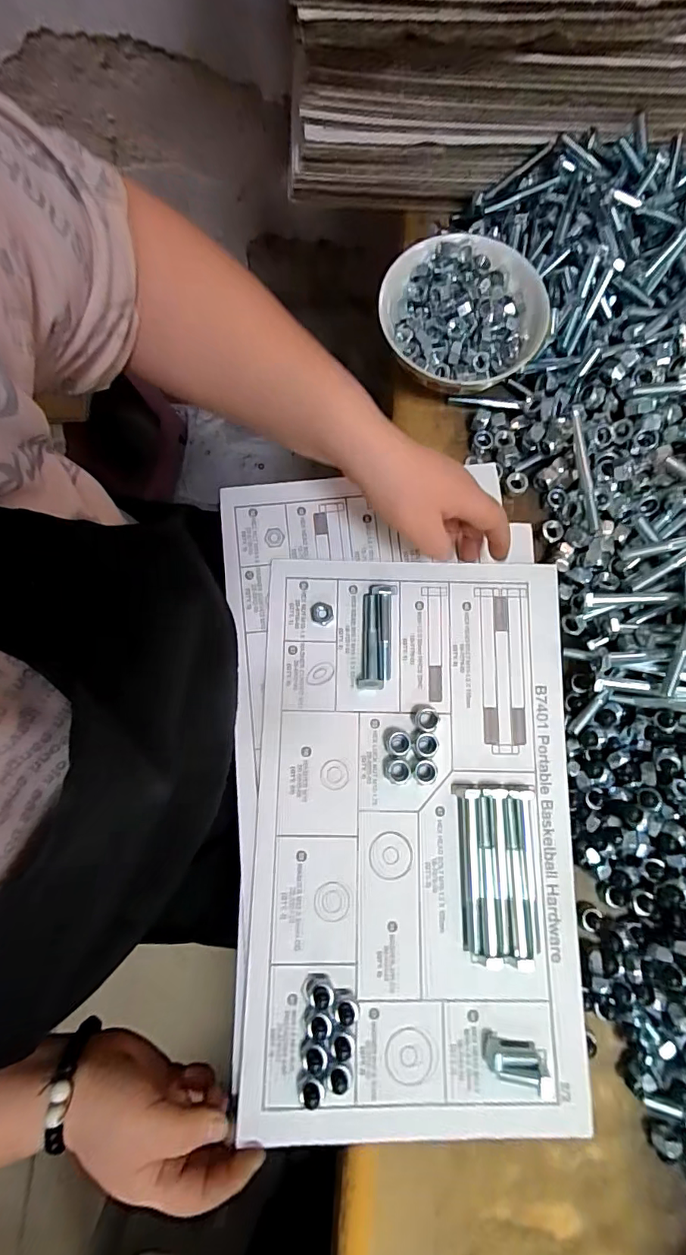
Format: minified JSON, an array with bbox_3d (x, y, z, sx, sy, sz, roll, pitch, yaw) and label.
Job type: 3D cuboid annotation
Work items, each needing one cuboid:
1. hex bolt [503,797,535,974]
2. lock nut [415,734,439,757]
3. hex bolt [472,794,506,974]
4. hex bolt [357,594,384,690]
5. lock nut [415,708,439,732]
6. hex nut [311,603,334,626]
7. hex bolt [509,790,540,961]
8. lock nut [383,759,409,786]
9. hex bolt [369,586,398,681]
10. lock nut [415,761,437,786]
[{"bbox_3d":[0.120,0.174,0.336,0.012,0.015,0.106,2,79,1],"label":"hex bolt"},{"bbox_3d":[0.061,0.085,0.357,0.016,0.010,0.016,0,79,0],"label":"lock nut"},{"bbox_3d":[0.097,0.174,0.337,0.017,0.012,0.107,0,79,0],"label":"hex bolt"},{"bbox_3d":[0.020,0.011,0.367,0.017,0.014,0.071,-1,79,0],"label":"hex bolt"},{"bbox_3d":[0.063,0.068,0.361,0.016,0.009,0.016,0,79,0],"label":"lock nut"},{"bbox_3d":[-0.016,-0.011,0.374,0.016,0.006,0.016,27,81,5],"label":"hex nut"},{"bbox_3d":[0.130,0.167,0.341,0.017,0.012,0.105,-1,79,0],"label":"hex bolt"},{"bbox_3d":[0.039,0.104,0.353,0.018,0.009,0.018,0,79,0],"label":"lock nut"},{"bbox_3d":[0.032,0.002,0.368,0.019,0.015,0.073,-2,79,0],"label":"hex bolt"},{"bbox_3d":[0.060,0.105,0.354,0.015,0.008,0.017,-3,79,0],"label":"lock nut"}]

